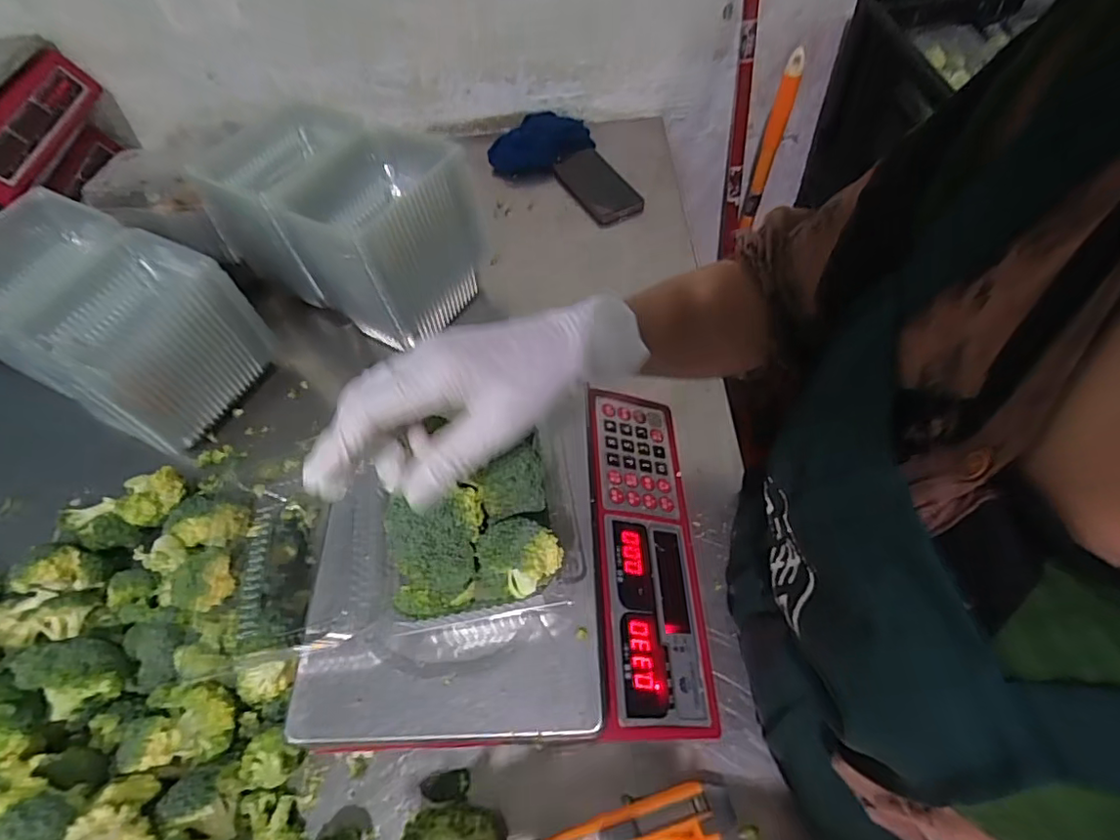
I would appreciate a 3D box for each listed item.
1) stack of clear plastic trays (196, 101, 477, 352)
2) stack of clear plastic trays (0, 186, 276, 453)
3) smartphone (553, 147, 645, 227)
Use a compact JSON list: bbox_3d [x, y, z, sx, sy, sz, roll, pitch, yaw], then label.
[{"bbox_3d":[-0.268,-0.259,0.710,0.329,0.170,0.226,26,62,21],"label":"stack of clear plastic trays"},{"bbox_3d":[-0.506,-0.105,0.653,0.267,0.189,0.170,22,61,19],"label":"stack of clear plastic trays"},{"bbox_3d":[0.056,-0.347,0.843,0.079,0.008,0.161,-29,63,-9],"label":"smartphone"}]

